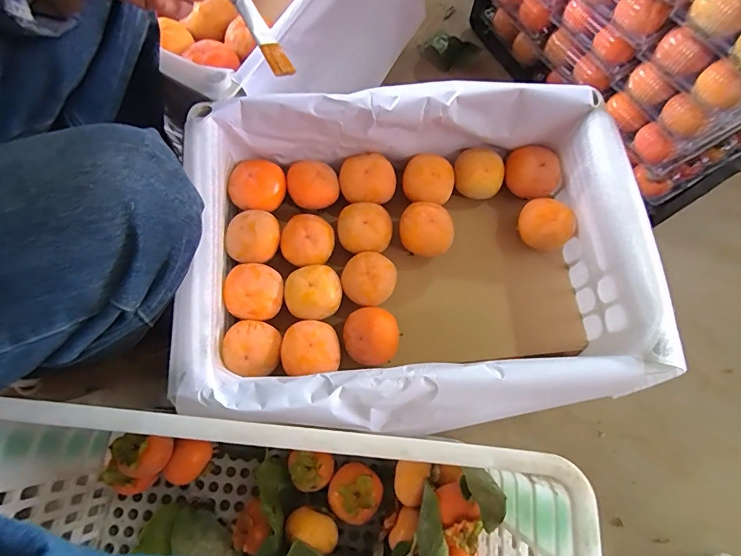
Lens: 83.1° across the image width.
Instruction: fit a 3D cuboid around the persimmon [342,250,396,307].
[{"bbox_3d":[-0.002,0.004,0.460,0.054,0.051,0.055,0,72,-1],"label":"persimmon"}]

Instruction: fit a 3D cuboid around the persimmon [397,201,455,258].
[{"bbox_3d":[0.062,-0.051,0.479,0.058,0.050,0.056,0,72,-1],"label":"persimmon"}]

